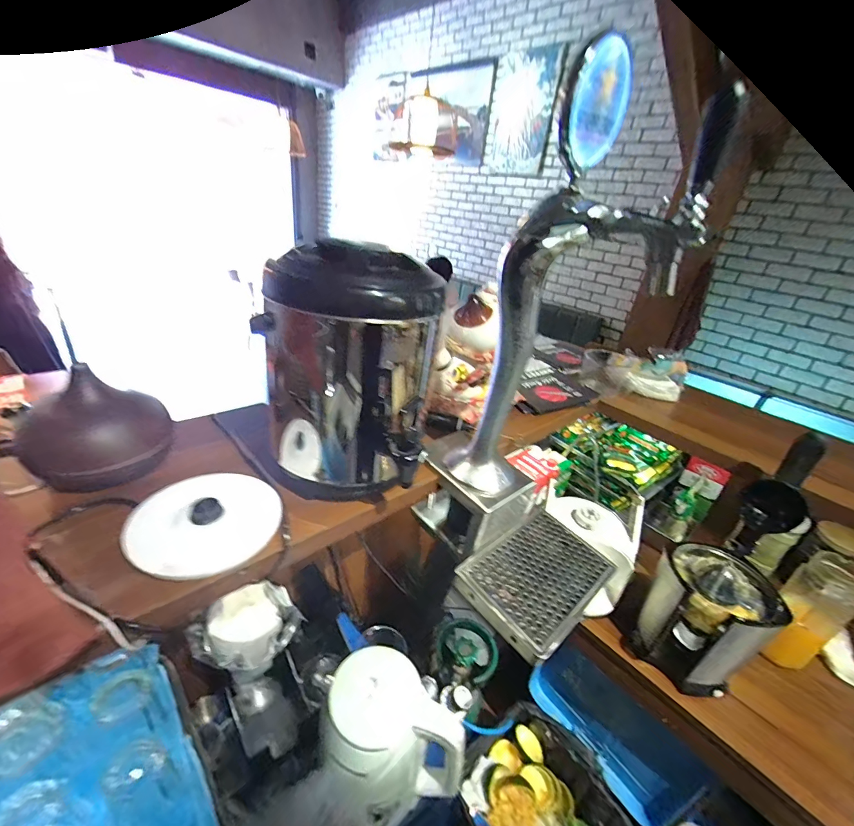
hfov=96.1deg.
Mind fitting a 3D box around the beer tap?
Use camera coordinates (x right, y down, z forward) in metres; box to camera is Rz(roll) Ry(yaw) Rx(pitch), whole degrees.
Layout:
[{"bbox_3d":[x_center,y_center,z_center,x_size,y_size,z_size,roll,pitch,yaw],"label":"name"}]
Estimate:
[{"bbox_3d":[0.155,-0.097,0.474,0.218,0.507,0.088,22,33,25],"label":"beer tap"}]

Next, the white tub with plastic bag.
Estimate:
[{"bbox_3d":[-0.312,0.379,0.670,0.142,0.081,0.152,5,29,-3],"label":"white tub with plastic bag"}]

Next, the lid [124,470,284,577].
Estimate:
[{"bbox_3d":[-0.263,0.127,0.464,0.139,0.030,0.157,30,37,35],"label":"lid"}]

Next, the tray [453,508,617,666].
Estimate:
[{"bbox_3d":[0.174,0.247,0.598,0.232,0.024,0.157,-20,39,-39],"label":"tray"}]

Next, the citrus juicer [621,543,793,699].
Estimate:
[{"bbox_3d":[0.495,0.372,0.701,0.190,0.231,0.176,-13,35,-31],"label":"citrus juicer"}]

